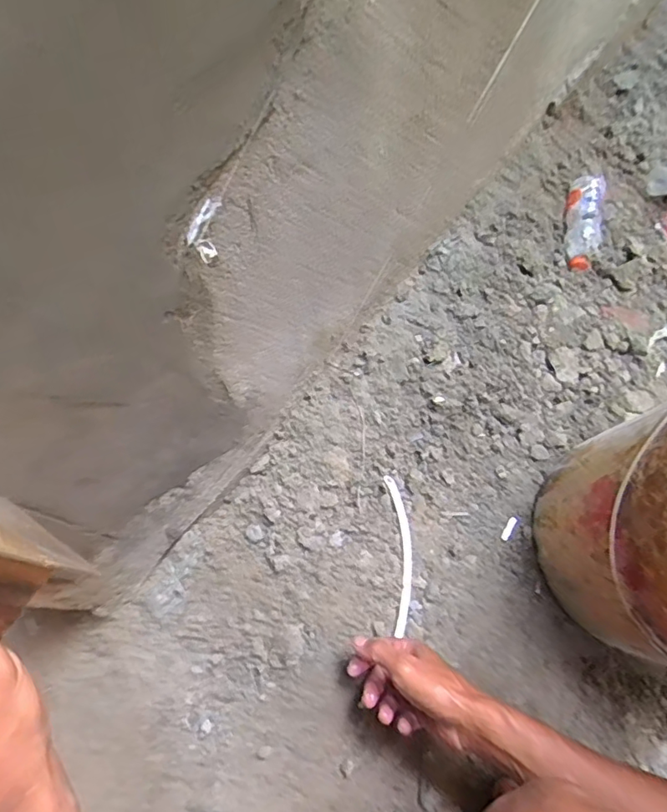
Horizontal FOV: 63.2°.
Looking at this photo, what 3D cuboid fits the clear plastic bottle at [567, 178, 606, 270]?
[{"bbox_3d":[0.380,-0.279,0.814,0.050,0.037,0.150,6,86,5],"label":"clear plastic bottle"}]

